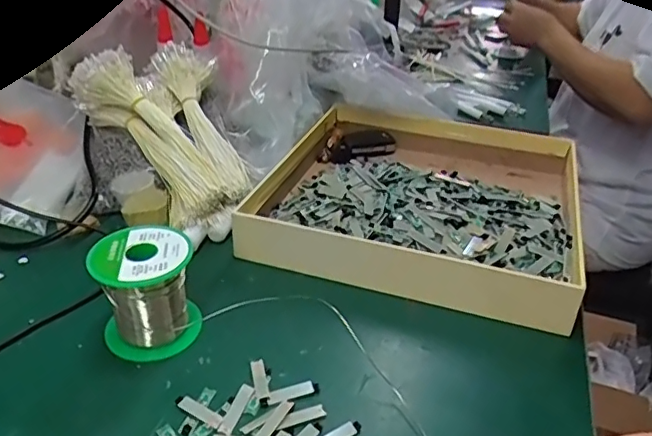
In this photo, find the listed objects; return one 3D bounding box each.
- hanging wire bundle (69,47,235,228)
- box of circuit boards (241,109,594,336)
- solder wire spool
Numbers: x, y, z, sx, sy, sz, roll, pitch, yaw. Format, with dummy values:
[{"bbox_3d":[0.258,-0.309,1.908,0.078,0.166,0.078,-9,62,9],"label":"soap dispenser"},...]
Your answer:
[{"bbox_3d":[-0.165,-0.073,0.535,0.190,0.069,0.071,48,45,8],"label":"hanging wire bundle"},{"bbox_3d":[0.097,-0.022,0.562,0.283,0.063,0.269,12,33,15],"label":"box of circuit boards"},{"bbox_3d":[-0.128,0.053,0.403,0.065,0.072,0.065,2,31,-1],"label":"solder wire spool"}]

